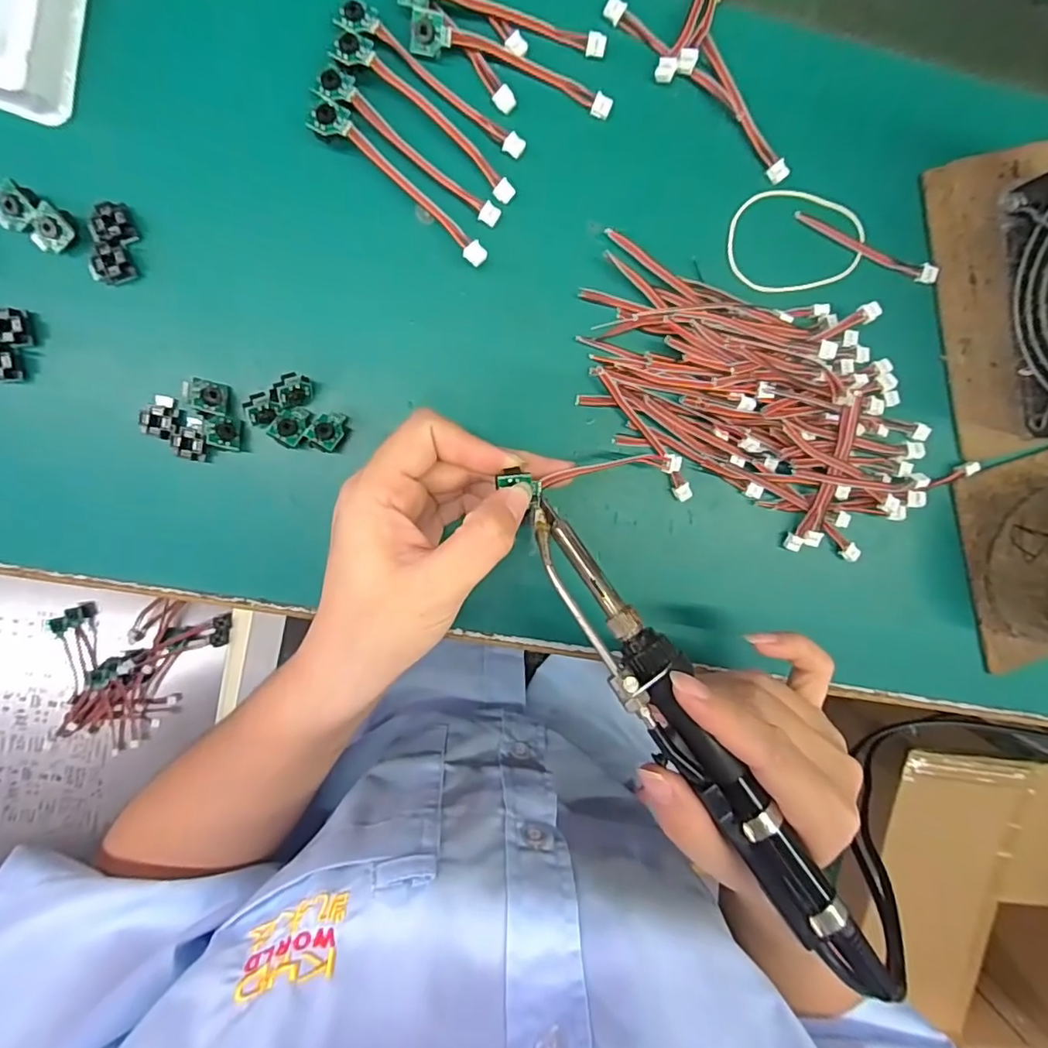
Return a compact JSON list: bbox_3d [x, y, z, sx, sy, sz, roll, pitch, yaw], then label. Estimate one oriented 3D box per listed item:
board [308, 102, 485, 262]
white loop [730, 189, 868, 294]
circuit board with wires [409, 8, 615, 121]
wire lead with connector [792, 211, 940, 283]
[{"bbox_3d":[-0.053,-0.144,0.238,0.090,0.010,0.015,39,91,-8],"label":"board"},{"bbox_3d":[0.131,-0.134,0.264,0.067,0.004,0.046,3,96,-6],"label":"white loop"},{"bbox_3d":[-0.004,-0.198,0.239,0.089,0.007,0.014,14,94,-7],"label":"circuit board with wires"},{"bbox_3d":[0.165,-0.133,0.267,0.077,0.004,0.009,18,94,-8],"label":"wire lead with connector"}]

